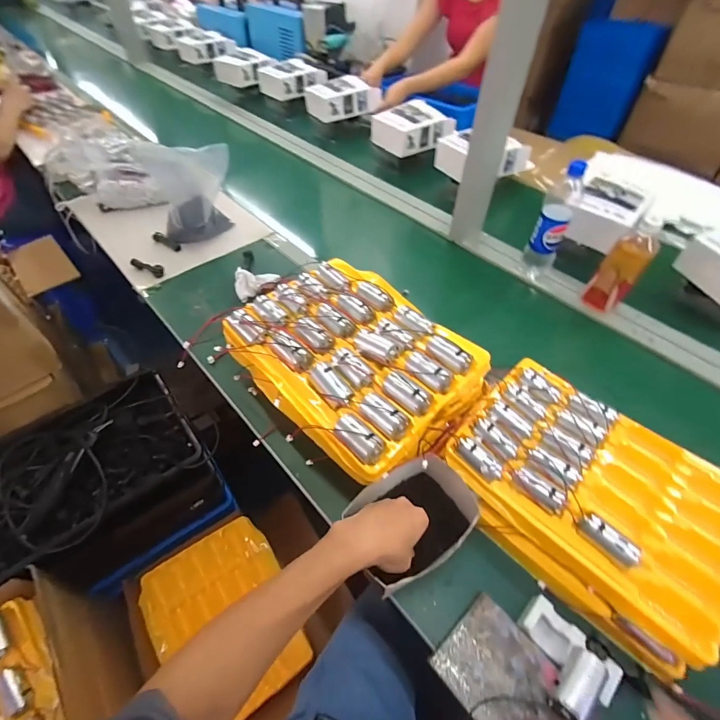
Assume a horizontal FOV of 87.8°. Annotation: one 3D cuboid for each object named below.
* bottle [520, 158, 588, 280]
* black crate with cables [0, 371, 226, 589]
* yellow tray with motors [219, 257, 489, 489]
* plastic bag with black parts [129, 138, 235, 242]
[{"bbox_3d":[0.393,-0.280,0.757,0.063,0.230,0.079,27,56,20],"label":"bottle"},{"bbox_3d":[-0.567,0.261,0.802,0.434,0.198,0.279,-32,58,-24],"label":"black crate with cables"},{"bbox_3d":[-0.011,-0.013,0.559,0.272,0.088,0.335,-37,61,-27],"label":"yellow tray with motors"},{"bbox_3d":[-0.379,-0.381,0.855,0.181,0.188,0.104,-19,54,-16],"label":"plastic bag with black parts"}]

